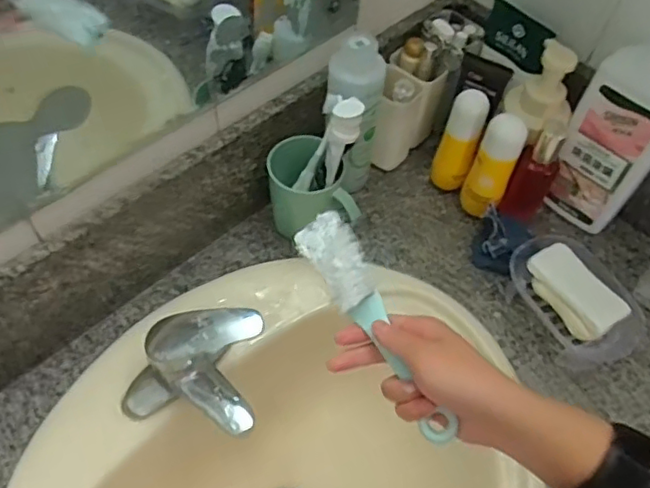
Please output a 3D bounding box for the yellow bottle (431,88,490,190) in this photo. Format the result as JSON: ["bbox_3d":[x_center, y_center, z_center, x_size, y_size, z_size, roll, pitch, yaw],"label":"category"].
[{"bbox_3d":[0.160,-0.116,0.726,0.040,0.153,0.037,20,57,5],"label":"yellow bottle"}]

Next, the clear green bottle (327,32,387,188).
[{"bbox_3d":[0.026,-0.140,0.693,0.060,0.201,0.067,32,59,15],"label":"clear green bottle"}]

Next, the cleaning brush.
[{"bbox_3d":[0.037,0.059,0.467,0.038,0.023,0.204,-22,63,-17],"label":"cleaning brush"}]

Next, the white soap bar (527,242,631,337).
[{"bbox_3d":[0.277,0.043,0.649,0.053,0.021,0.106,-27,65,-22],"label":"white soap bar"}]

